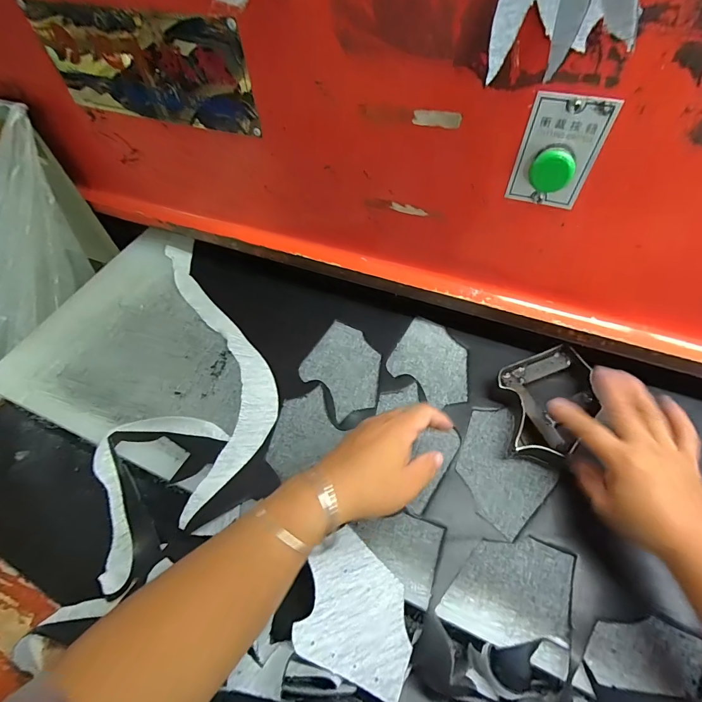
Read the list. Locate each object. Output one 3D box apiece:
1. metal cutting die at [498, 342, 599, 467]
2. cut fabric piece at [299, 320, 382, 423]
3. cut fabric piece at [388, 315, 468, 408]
[{"bbox_3d":[0.219,0.057,0.434,0.101,0.031,0.149,36,65,24],"label":"metal cutting die"},{"bbox_3d":[-0.010,0.020,0.490,0.099,0.004,0.123,-35,61,-19],"label":"cut fabric piece"},{"bbox_3d":[0.108,0.012,0.493,0.103,0.004,0.113,23,60,18],"label":"cut fabric piece"}]

